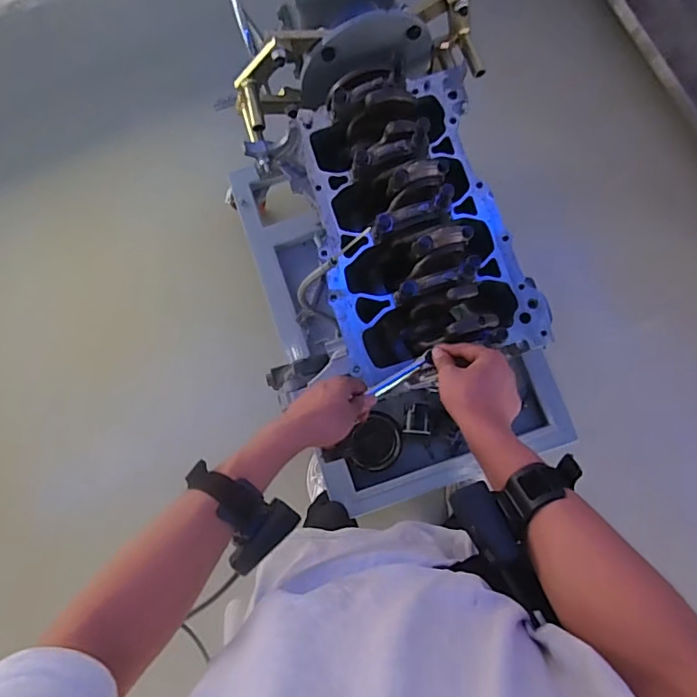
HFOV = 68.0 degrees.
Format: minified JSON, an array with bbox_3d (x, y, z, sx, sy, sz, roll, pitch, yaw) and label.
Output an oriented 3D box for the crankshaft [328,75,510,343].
[{"bbox_3d":[0.079,-0.175,0.680,0.107,0.132,0.346,-21,81,-2],"label":"crankshaft"}]

